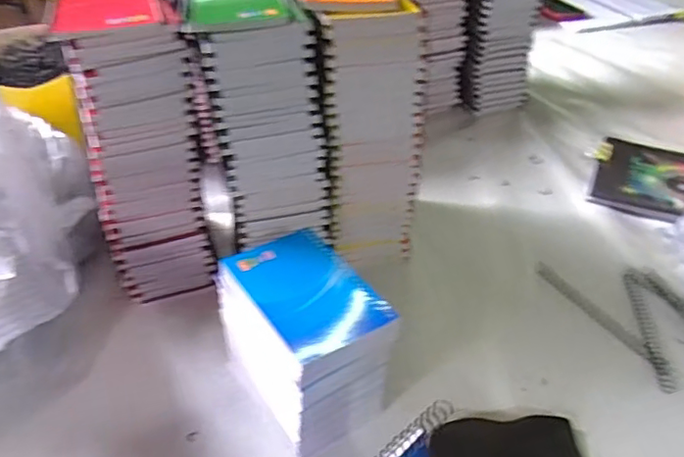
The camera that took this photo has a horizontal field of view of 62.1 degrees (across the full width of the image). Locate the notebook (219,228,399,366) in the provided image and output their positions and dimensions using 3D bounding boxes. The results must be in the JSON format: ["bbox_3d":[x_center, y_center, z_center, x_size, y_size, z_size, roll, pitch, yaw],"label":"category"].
[{"bbox_3d":[-0.028,0.043,0.422,0.080,0.008,0.124,-24,44,-26],"label":"notebook"}]

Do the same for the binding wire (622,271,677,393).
[{"bbox_3d":[0.293,0.094,0.546,0.016,0.006,0.152,5,39,7],"label":"binding wire"}]

